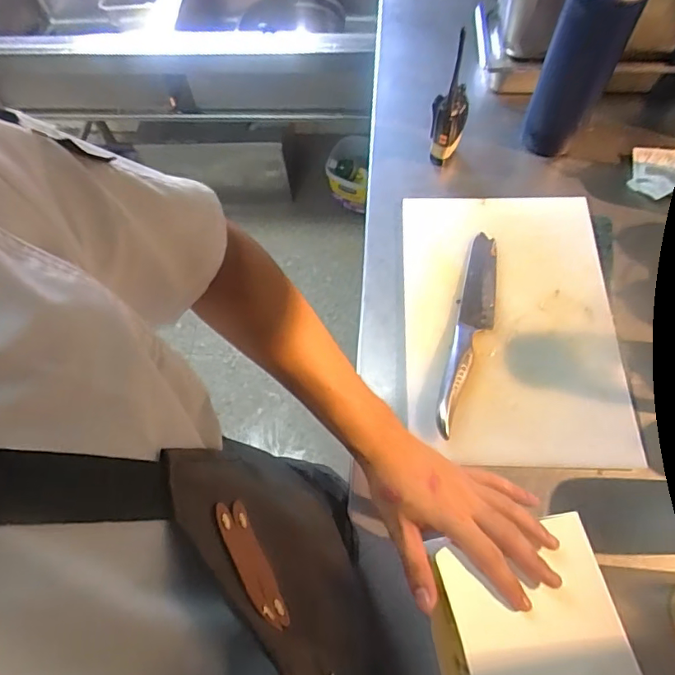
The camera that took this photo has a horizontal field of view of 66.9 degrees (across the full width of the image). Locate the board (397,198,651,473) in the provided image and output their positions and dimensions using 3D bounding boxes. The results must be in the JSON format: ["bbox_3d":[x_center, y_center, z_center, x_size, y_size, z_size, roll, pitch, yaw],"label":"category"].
[{"bbox_3d":[0.219,-0.027,0.655,0.260,0.022,0.381,-1,63,3],"label":"board"}]

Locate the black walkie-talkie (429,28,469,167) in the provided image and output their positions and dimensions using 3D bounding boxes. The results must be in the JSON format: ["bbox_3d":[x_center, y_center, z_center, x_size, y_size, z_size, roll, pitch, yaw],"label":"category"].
[{"bbox_3d":[0.160,-0.328,0.714,0.048,0.194,0.043,10,64,8],"label":"black walkie-talkie"}]

